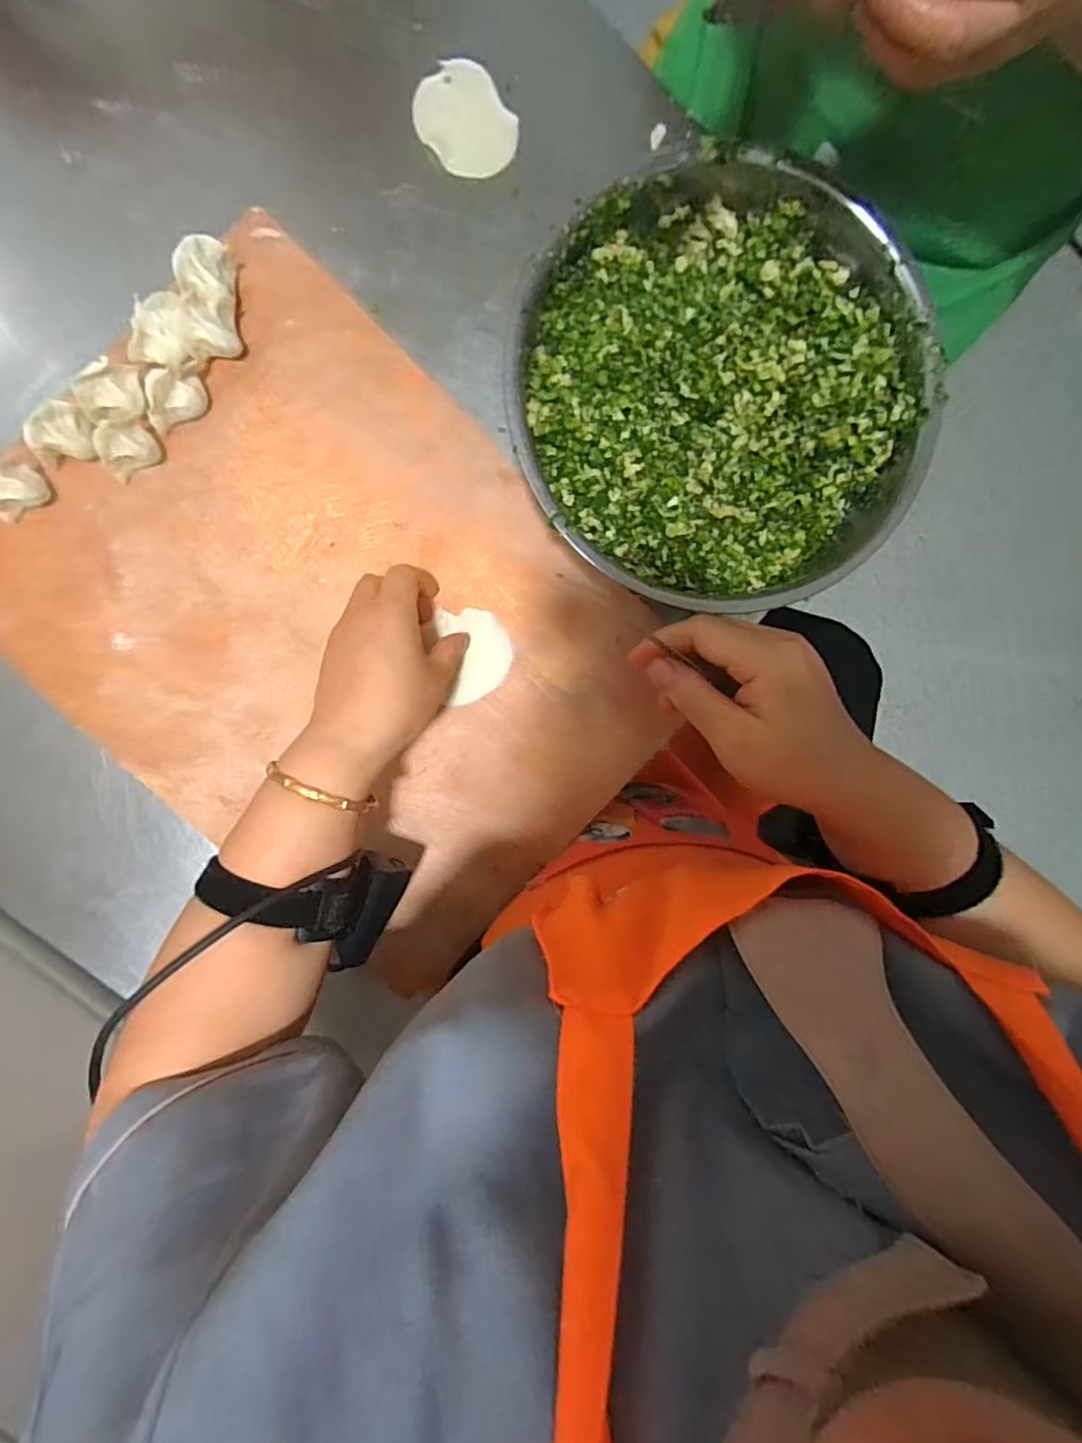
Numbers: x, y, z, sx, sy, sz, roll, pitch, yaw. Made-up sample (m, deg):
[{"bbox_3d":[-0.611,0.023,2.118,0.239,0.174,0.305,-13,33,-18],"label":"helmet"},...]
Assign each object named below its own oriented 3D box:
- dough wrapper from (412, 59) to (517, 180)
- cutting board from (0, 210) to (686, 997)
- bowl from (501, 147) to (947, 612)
[{"bbox_3d":[-0.055,-0.446,0.426,0.059,0.004,0.076,-41,100,14],"label":"dough wrapper"},{"bbox_3d":[-0.143,-0.062,0.428,0.454,0.016,0.348,44,89,-6],"label":"cutting board"},{"bbox_3d":[0.117,-0.223,0.404,0.273,0.080,0.275,0,93,-5],"label":"bowl"}]

